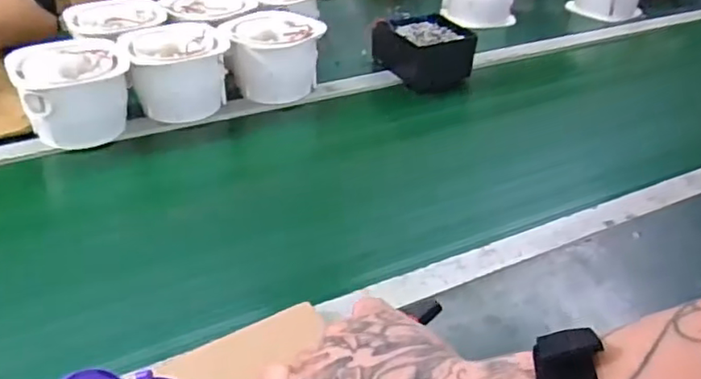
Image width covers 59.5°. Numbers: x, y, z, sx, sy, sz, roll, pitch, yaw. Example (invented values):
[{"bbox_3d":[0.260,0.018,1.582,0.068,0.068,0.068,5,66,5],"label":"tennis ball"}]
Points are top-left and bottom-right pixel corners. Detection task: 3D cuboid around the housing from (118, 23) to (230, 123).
[{"bbox_3d":[-0.249,-0.164,0.874,0.141,0.109,0.104,-16,37,-25],"label":"housing"}]

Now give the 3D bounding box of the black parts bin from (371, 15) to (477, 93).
[{"bbox_3d":[0.120,-0.234,1.025,0.114,0.080,0.148,-16,42,-24],"label":"black parts bin"}]

